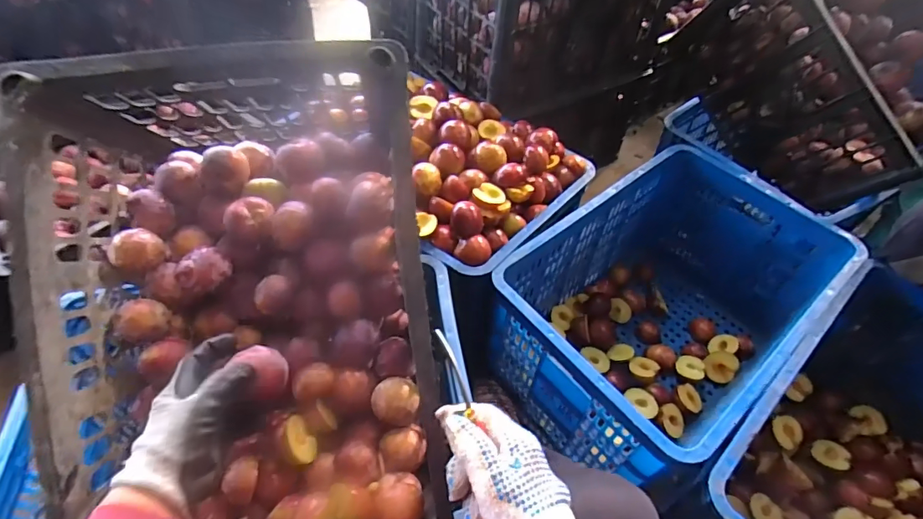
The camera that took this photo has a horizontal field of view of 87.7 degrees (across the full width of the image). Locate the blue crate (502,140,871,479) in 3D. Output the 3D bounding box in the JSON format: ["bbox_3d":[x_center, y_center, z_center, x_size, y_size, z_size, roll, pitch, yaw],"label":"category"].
[{"bbox_3d":[0.357,0.102,0.890,0.558,0.342,0.364,-34,62,-25],"label":"blue crate"}]

